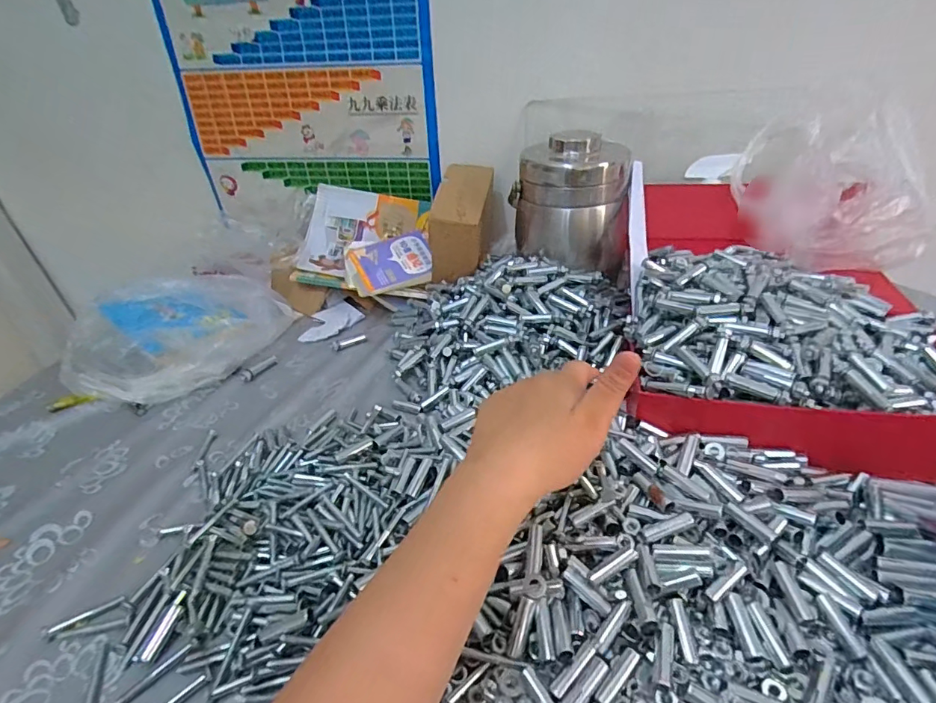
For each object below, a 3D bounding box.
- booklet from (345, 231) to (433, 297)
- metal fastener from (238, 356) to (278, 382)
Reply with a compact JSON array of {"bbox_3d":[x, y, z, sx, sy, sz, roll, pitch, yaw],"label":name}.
[{"bbox_3d":[-0.124,-0.139,0.775,0.130,0.021,0.103,-19,65,-18],"label":"booklet"},{"bbox_3d":[-0.284,0.023,0.672,0.019,0.010,0.056,23,43,34],"label":"metal fastener"}]

